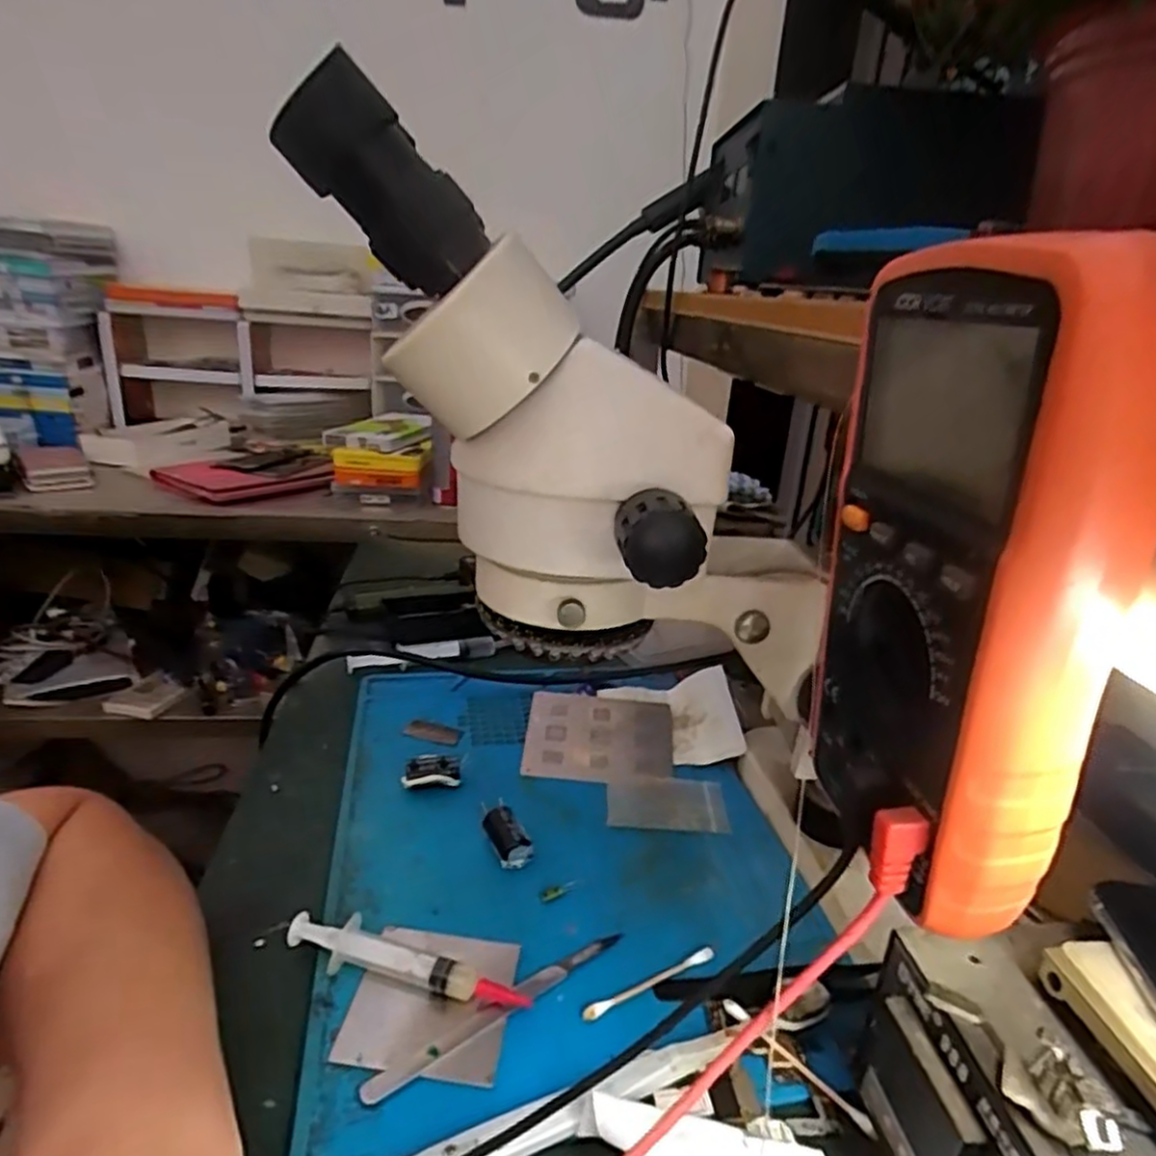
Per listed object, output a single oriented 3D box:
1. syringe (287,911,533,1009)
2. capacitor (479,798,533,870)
[{"bbox_3d":[-0.077,0.173,0.324,0.112,0.016,0.017,8,23,12],"label":"syringe"},{"bbox_3d":[-0.041,0.144,0.411,0.017,0.020,0.041,-9,25,-26],"label":"capacitor"}]

